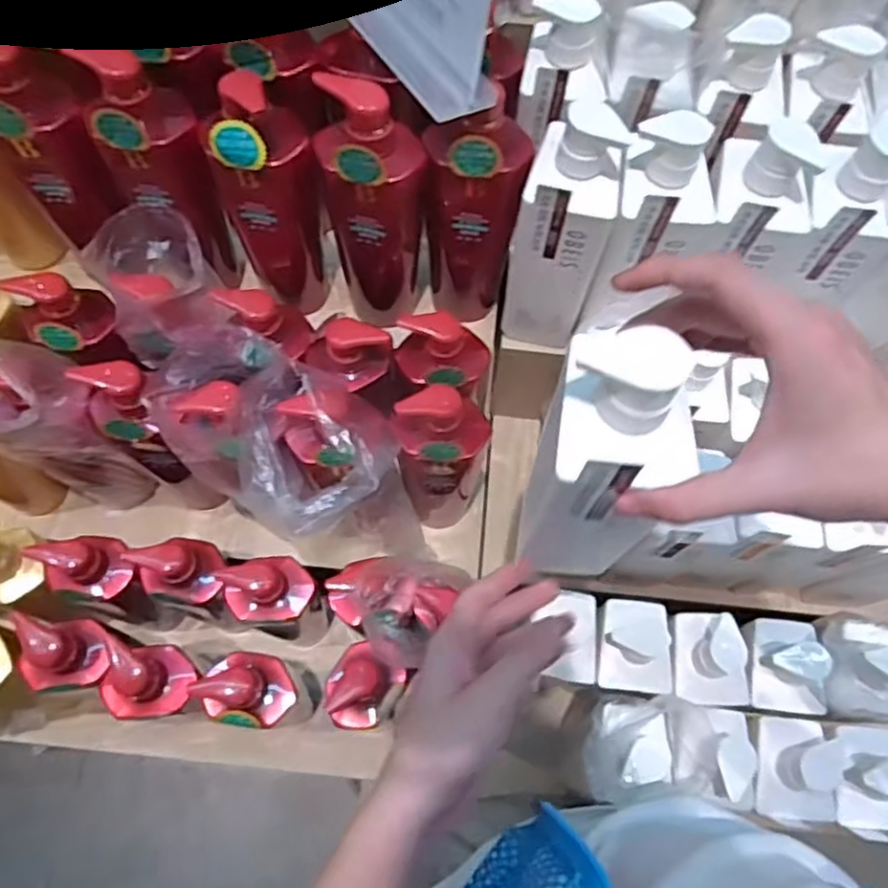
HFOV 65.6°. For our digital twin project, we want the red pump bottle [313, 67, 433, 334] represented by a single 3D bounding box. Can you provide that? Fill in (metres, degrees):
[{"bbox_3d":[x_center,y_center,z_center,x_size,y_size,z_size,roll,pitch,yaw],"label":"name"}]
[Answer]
[{"bbox_3d":[-0.056,-0.190,0.594,0.080,0.244,0.053,-2,66,-3],"label":"red pump bottle"}]

